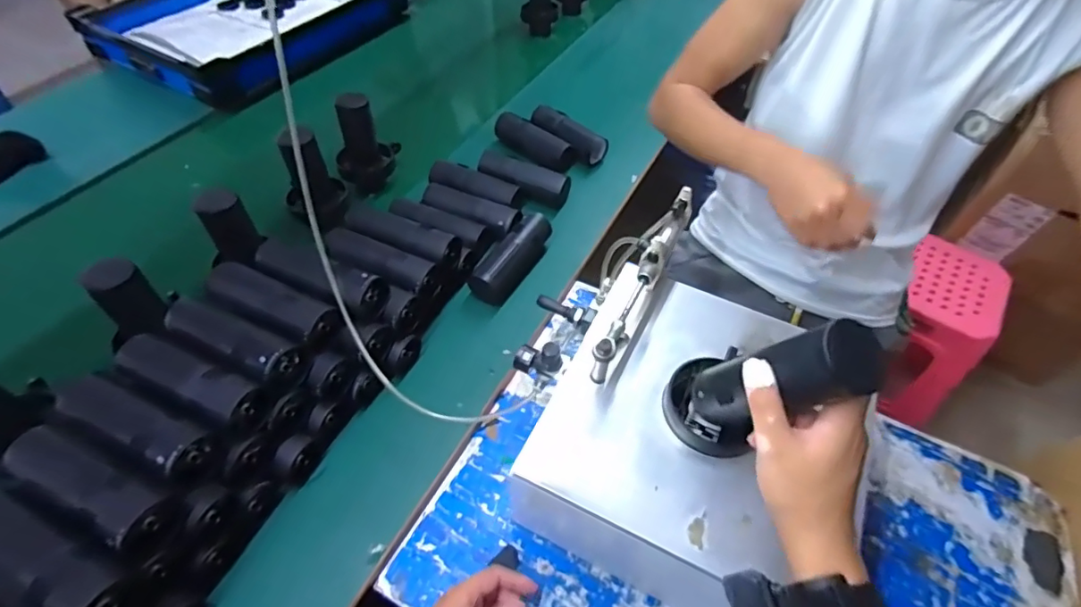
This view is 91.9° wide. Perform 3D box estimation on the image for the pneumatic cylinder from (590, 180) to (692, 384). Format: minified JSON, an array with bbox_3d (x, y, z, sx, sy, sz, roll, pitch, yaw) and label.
[{"bbox_3d":[0.113,-0.025,0.568,0.022,0.078,0.230,24,54,16],"label":"pneumatic cylinder"}]

